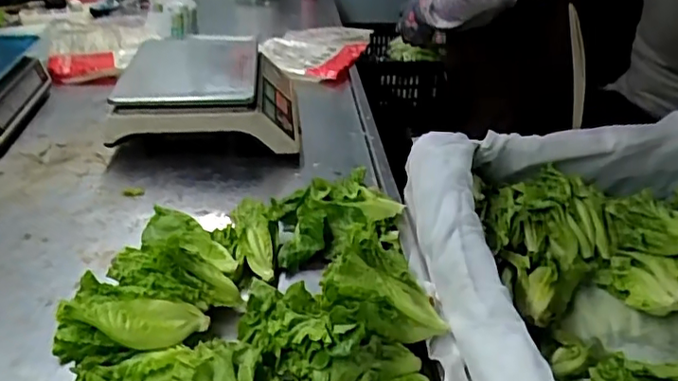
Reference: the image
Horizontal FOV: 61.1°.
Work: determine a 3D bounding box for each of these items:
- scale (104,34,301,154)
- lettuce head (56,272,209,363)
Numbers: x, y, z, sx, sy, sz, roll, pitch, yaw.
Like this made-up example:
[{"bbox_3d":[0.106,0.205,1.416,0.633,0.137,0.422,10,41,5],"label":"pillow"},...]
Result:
[{"bbox_3d":[-0.224,-0.192,1.084,0.294,0.113,0.386,0,30,-3],"label":"scale"},{"bbox_3d":[-0.204,0.138,0.574,0.124,0.086,0.071,3,29,-2],"label":"lettuce head"}]

